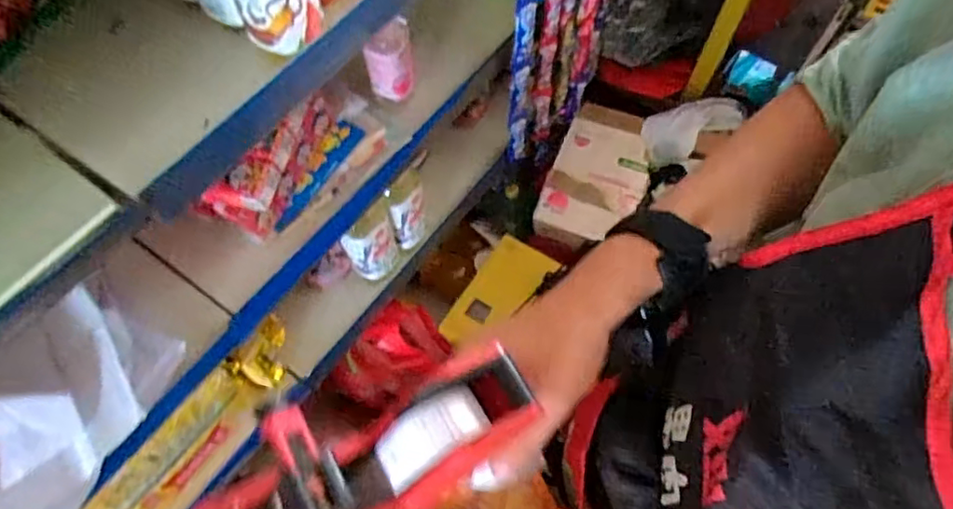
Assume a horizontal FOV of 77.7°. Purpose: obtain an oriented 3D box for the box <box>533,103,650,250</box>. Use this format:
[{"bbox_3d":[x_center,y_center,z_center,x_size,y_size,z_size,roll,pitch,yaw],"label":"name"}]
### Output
[{"bbox_3d":[0.239,-0.152,1.160,0.178,0.107,0.289,22,64,11],"label":"box"}]

